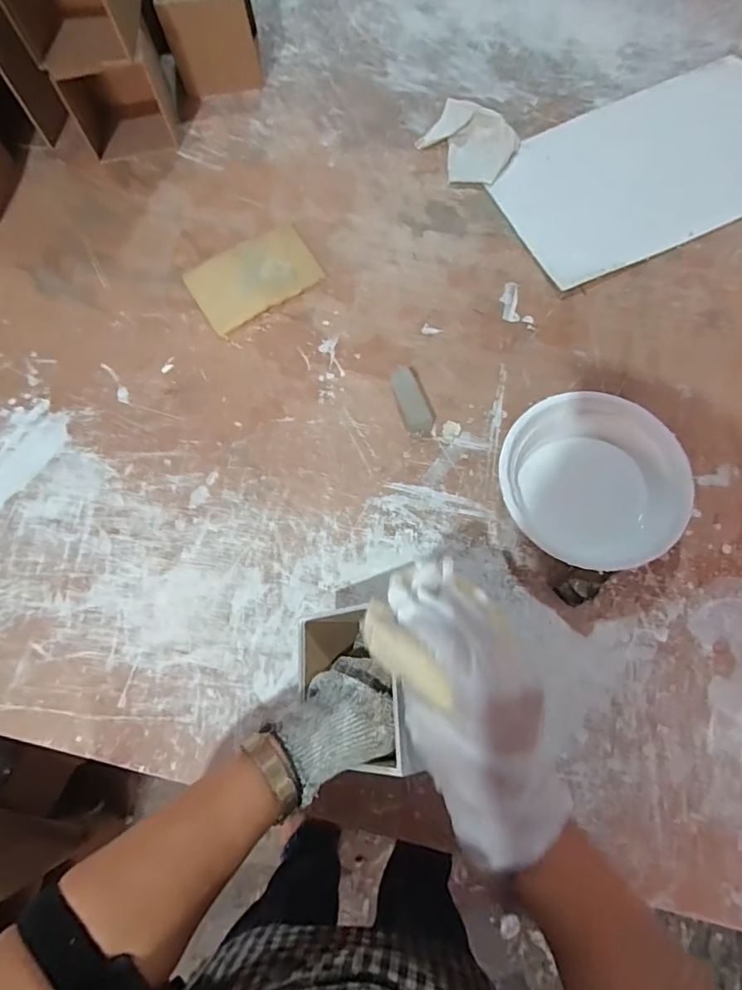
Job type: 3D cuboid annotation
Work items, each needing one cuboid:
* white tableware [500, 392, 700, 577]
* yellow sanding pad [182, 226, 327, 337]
[{"bbox_3d":[0.213,-0.010,0.505,0.178,0.059,0.164,14,73,6],"label":"white tableware"},{"bbox_3d":[-0.140,-0.263,0.622,0.148,0.010,0.098,-33,74,-8],"label":"yellow sanding pad"}]

